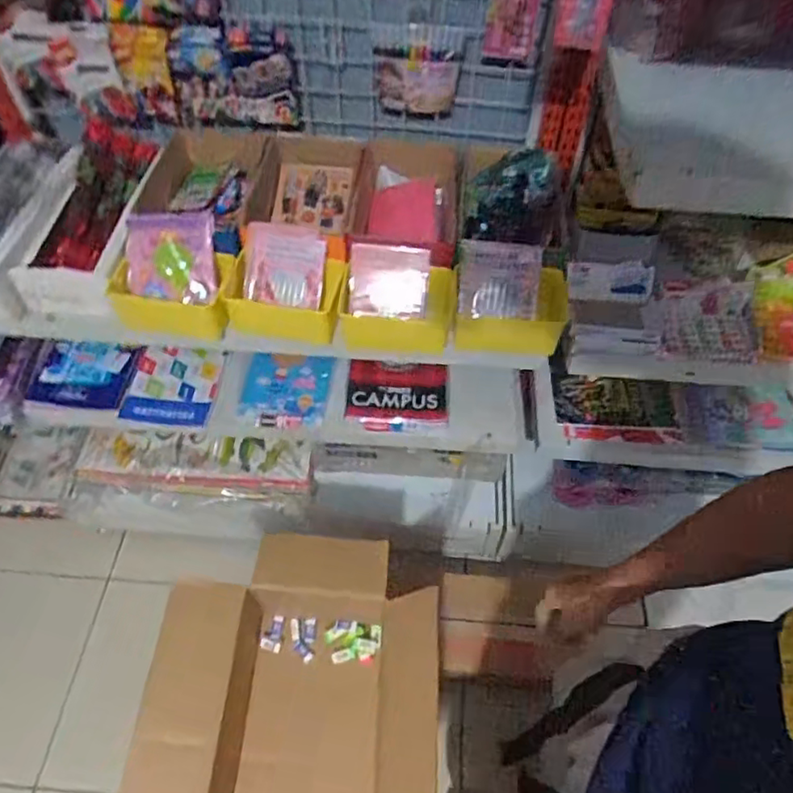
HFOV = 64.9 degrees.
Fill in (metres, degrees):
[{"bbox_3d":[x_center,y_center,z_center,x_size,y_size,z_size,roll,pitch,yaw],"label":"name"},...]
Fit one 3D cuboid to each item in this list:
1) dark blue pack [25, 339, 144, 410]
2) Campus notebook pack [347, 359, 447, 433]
[{"bbox_3d":[-0.552,-0.040,1.099,0.161,0.020,0.134,4,60,-12],"label":"dark blue pack"},{"bbox_3d":[0.003,0.000,1.108,0.178,0.030,0.122,3,92,-4],"label":"Campus notebook pack"}]

